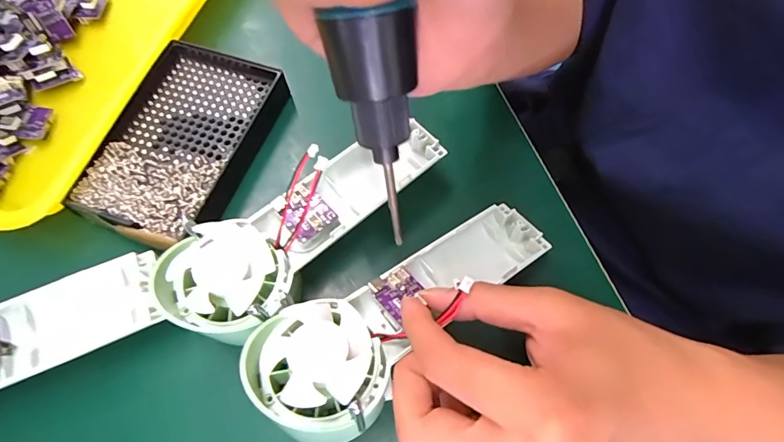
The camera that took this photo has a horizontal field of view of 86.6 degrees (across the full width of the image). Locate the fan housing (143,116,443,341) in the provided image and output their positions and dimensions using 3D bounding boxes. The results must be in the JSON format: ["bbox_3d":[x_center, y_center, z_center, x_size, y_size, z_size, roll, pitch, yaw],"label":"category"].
[{"bbox_3d":[-0.045,-0.004,0.238,0.177,0.027,0.060,-41,72,-17],"label":"fan housing"}]

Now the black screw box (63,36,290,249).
[{"bbox_3d":[-0.139,-0.054,0.277,0.090,0.023,0.140,24,67,10],"label":"black screw box"}]

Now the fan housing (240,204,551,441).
[{"bbox_3d":[0.011,0.044,0.221,0.172,0.032,0.061,-27,68,-31],"label":"fan housing"}]

